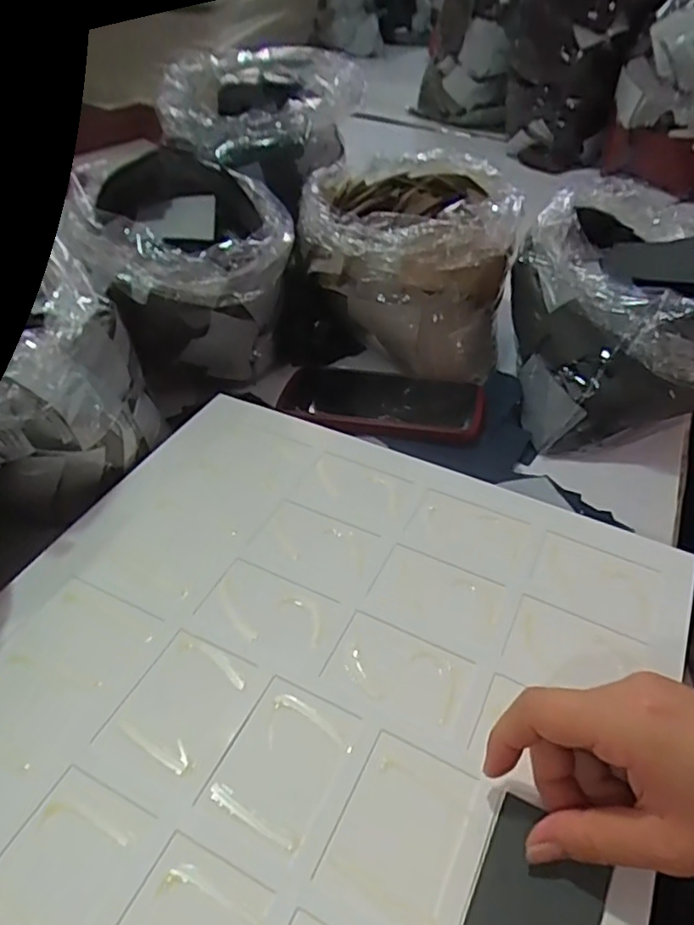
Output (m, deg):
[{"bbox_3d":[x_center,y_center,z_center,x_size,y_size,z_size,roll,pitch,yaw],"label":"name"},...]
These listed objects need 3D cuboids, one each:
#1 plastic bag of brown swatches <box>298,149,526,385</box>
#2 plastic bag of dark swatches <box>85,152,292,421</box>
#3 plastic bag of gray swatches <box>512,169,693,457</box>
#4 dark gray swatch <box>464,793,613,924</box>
[{"bbox_3d":[0.058,-0.200,0.608,0.195,0.120,0.206,9,44,6],"label":"plastic bag of brown swatches"},{"bbox_3d":[-0.132,-0.162,0.552,0.165,0.144,0.165,-7,45,-10],"label":"plastic bag of dark swatches"},{"bbox_3d":[0.249,-0.124,0.543,0.192,0.132,0.195,0,45,-3],"label":"plastic bag of gray swatches"},{"bbox_3d":[0.077,0.179,0.256,0.047,0.004,0.066,19,52,21],"label":"dark gray swatch"}]

